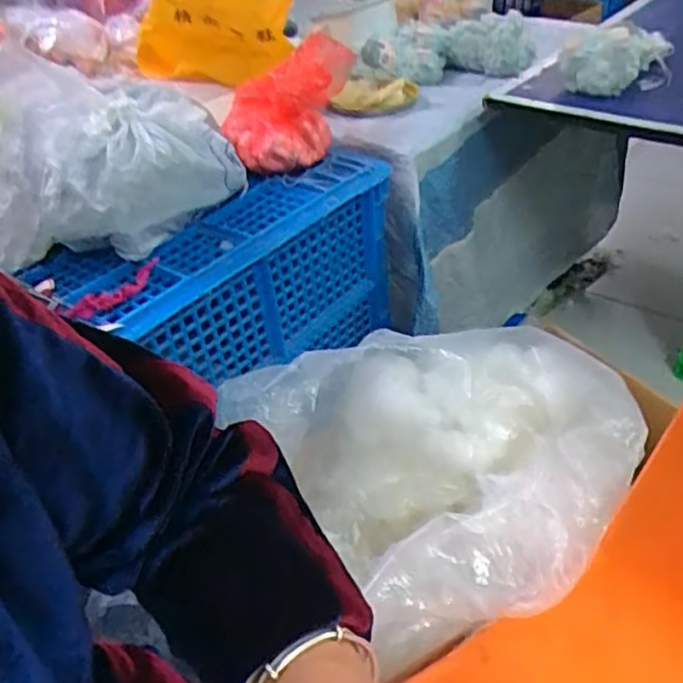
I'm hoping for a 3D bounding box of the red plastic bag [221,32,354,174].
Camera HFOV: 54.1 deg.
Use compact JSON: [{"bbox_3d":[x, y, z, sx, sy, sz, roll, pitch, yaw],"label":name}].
[{"bbox_3d":[-0.073,-0.290,0.810,0.124,0.098,0.174,9,41,18],"label":"red plastic bag"}]

